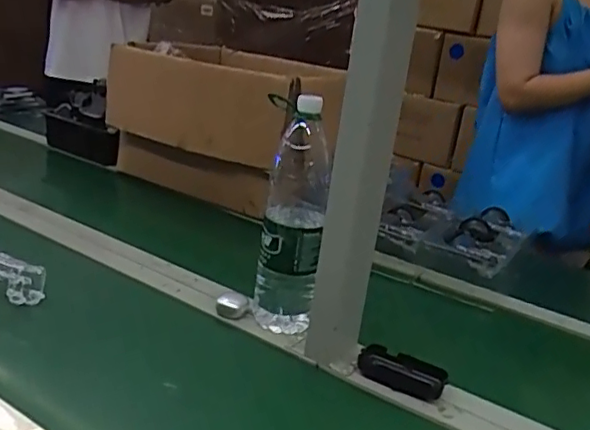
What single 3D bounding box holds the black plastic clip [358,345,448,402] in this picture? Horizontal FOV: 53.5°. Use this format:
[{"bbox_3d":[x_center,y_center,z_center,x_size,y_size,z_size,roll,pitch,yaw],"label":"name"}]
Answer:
[{"bbox_3d":[0.139,0.200,0.754,0.108,0.030,0.047,17,21,24],"label":"black plastic clip"}]

